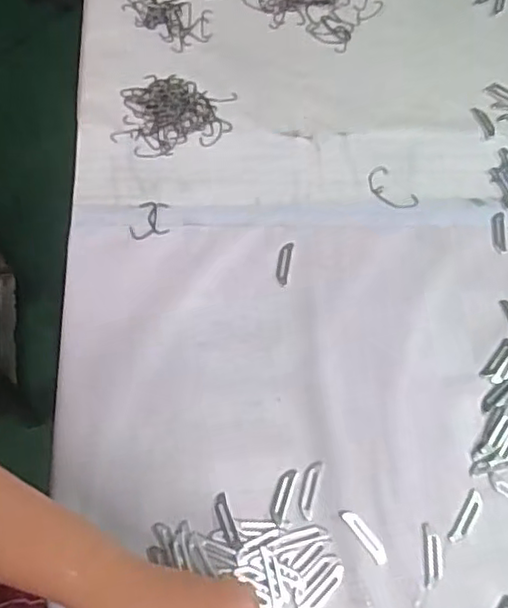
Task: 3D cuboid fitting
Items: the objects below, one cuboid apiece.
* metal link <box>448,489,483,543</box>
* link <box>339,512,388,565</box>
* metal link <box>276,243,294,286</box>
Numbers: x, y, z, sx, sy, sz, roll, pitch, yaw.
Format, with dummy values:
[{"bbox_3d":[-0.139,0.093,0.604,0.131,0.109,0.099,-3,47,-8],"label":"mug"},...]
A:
[{"bbox_3d":[0.151,0.150,0.439,0.012,0.004,0.041,32,66,12],"label":"metal link"},{"bbox_3d":[0.077,0.159,0.430,0.011,0.004,0.042,-33,70,-18],"label":"link"},{"bbox_3d":[0.025,-0.033,0.522,0.011,0.004,0.040,11,63,2],"label":"metal link"}]

